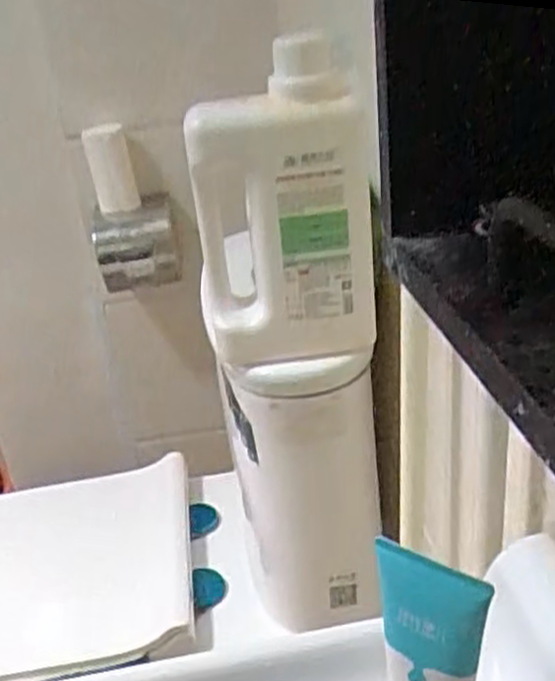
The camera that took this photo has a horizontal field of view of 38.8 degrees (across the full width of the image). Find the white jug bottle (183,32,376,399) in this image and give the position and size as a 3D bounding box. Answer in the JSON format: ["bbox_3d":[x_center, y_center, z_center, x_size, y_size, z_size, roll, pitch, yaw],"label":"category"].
[{"bbox_3d":[-0.004,-0.099,0.733,0.167,0.277,0.123,-6,27,0],"label":"white jug bottle"}]

